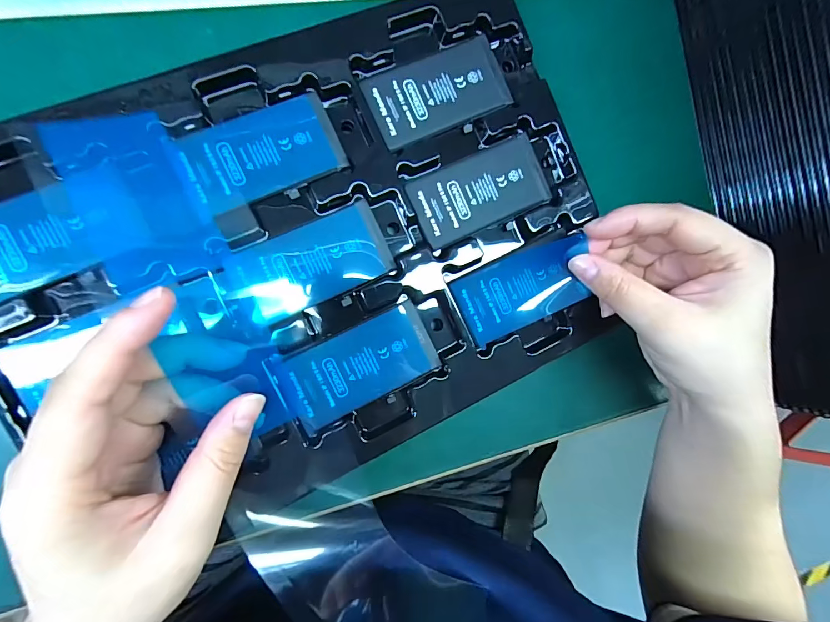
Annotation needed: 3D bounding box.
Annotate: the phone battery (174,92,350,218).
[{"bbox_3d":[-0.080,-0.086,0.208,0.076,0.006,0.045,-26,94,-11],"label":"phone battery"}]

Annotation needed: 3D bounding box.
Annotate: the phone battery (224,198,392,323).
[{"bbox_3d":[-0.056,-0.027,0.213,0.084,0.006,0.043,-26,94,-11],"label":"phone battery"}]

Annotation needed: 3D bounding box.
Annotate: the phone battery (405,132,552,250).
[{"bbox_3d":[0.040,-0.073,0.234,0.085,0.005,0.044,-25,94,-11],"label":"phone battery"}]

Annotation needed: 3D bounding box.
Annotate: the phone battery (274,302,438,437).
[{"bbox_3d":[-0.030,0.031,0.221,0.084,0.006,0.045,-25,94,-11],"label":"phone battery"}]

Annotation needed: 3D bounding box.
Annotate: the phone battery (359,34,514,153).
[{"bbox_3d":[0.014,-0.130,0.228,0.084,0.006,0.046,-27,94,-11],"label":"phone battery"}]

